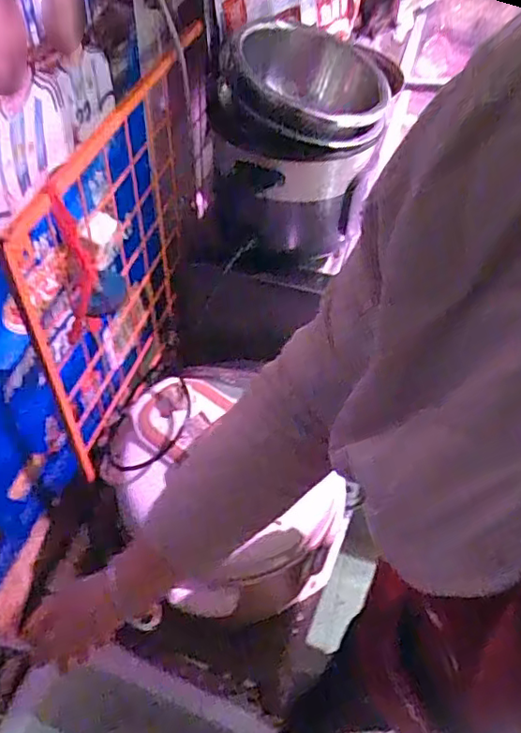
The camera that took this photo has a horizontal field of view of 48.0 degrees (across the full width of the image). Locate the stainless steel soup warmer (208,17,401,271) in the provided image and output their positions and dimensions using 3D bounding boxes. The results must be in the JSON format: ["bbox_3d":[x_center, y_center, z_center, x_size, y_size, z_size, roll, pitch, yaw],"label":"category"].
[{"bbox_3d":[0.039,-0.262,0.750,0.205,0.244,0.189,2,52,-2],"label":"stainless steel soup warmer"}]

